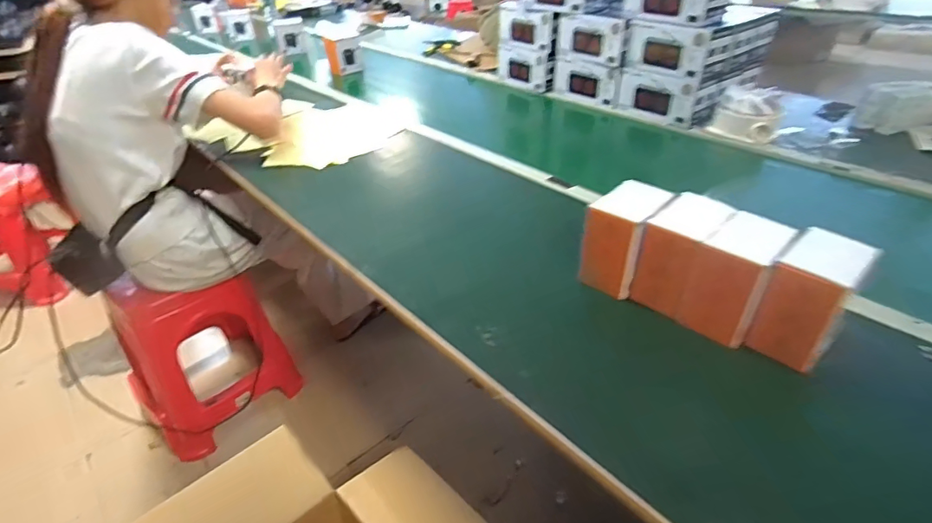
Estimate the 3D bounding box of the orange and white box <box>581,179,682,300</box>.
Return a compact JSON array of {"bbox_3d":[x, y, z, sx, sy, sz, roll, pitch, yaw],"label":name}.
[{"bbox_3d":[0.202,-0.033,0.611,0.080,0.122,0.100,25,44,34],"label":"orange and white box"}]

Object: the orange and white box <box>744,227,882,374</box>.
[{"bbox_3d":[0.363,0.035,0.519,0.112,0.105,0.076,-29,42,-32],"label":"orange and white box"}]

